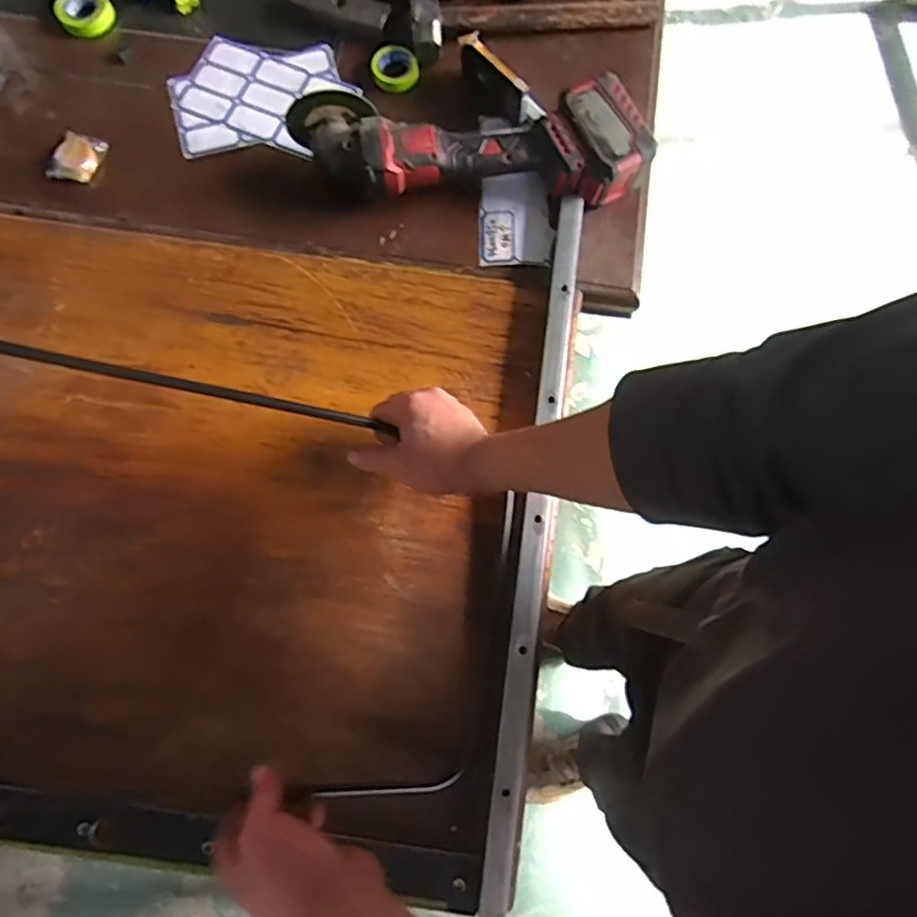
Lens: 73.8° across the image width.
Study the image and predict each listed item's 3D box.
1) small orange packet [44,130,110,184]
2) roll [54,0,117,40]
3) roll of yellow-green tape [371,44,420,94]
[{"bbox_3d":[-0.462,-0.364,0.737,0.062,0.015,0.064,21,78,5],"label":"small orange packet"},{"bbox_3d":[-0.485,-0.582,0.793,0.068,0.014,0.066,-33,79,-7],"label":"roll"},{"bbox_3d":[-0.079,-0.489,0.772,0.057,0.017,0.067,-12,78,-2],"label":"roll of yellow-green tape"}]

